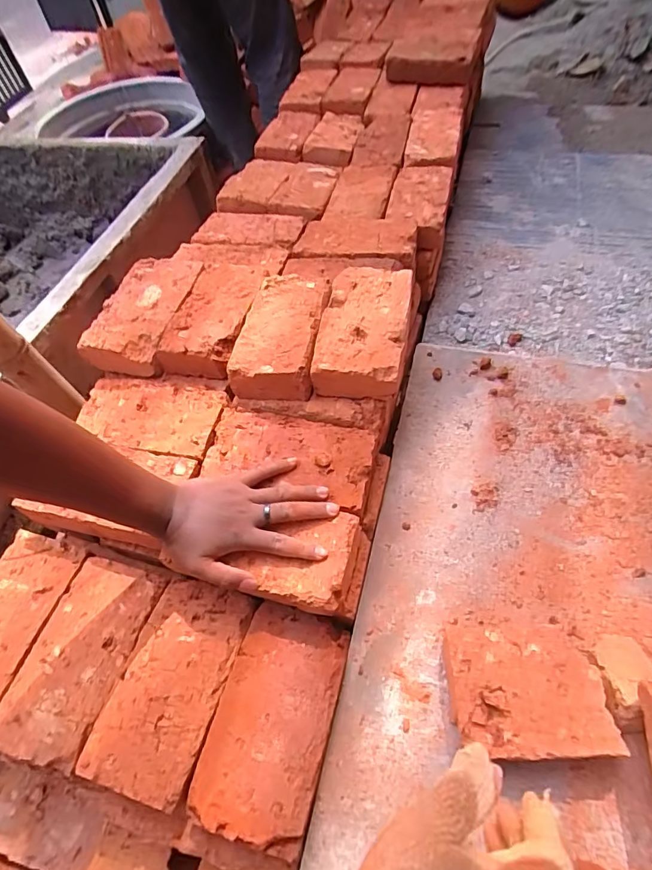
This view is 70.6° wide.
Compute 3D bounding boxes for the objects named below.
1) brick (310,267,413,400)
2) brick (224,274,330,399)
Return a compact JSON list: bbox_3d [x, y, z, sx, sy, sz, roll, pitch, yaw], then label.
[{"bbox_3d":[0.052,-0.135,0.612,0.109,0.068,0.196,6,58,10],"label":"brick"},{"bbox_3d":[-0.056,-0.138,0.627,0.104,0.064,0.196,5,58,10],"label":"brick"}]

